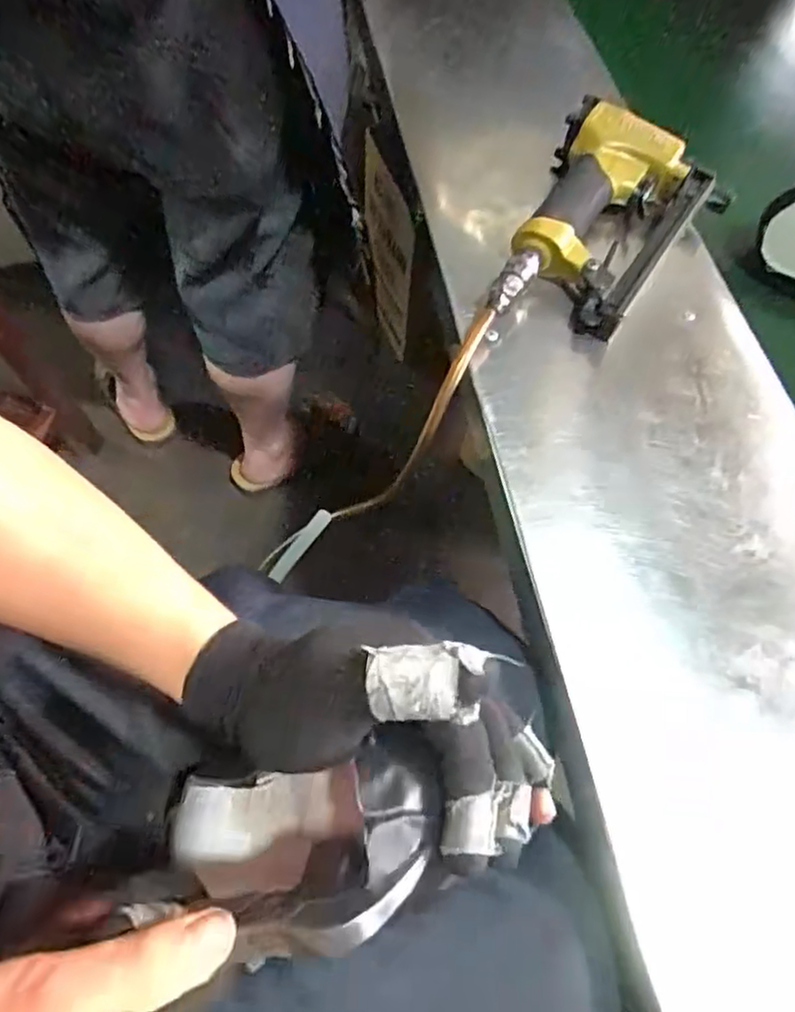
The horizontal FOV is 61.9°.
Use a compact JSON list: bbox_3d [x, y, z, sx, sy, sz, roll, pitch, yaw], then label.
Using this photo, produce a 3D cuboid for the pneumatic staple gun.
[{"bbox_3d":[0.163,-0.209,0.504,0.134,0.051,0.219,23,64,9],"label":"pneumatic staple gun"}]

